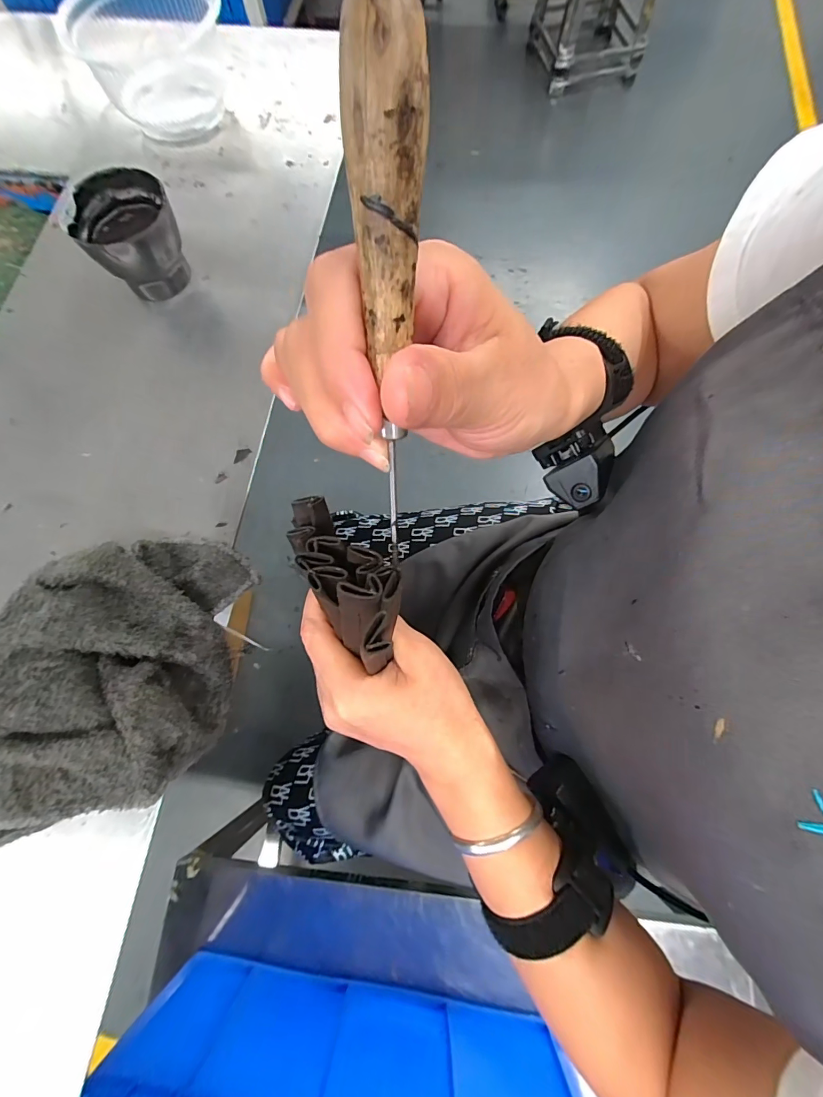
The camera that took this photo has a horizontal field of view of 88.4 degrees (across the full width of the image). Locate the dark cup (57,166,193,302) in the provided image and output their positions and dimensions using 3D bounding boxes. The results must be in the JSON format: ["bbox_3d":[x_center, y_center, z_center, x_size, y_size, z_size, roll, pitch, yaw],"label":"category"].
[{"bbox_3d":[-0.184,-0.206,0.283,0.063,0.049,0.056,-28,76,-7],"label":"dark cup"}]

